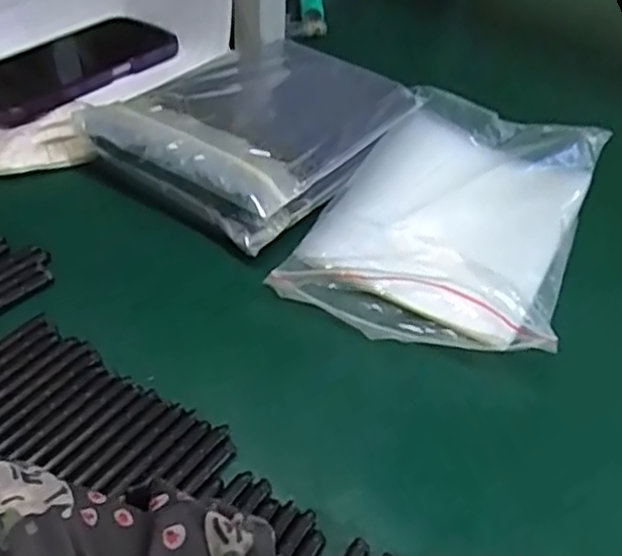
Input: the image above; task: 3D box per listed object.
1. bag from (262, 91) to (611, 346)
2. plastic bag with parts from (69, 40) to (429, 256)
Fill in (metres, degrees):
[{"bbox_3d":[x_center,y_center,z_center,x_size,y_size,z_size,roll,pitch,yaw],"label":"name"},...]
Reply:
[{"bbox_3d":[0.090,-0.047,0.458,0.143,0.041,0.231,19,44,16],"label":"bag"},{"bbox_3d":[-0.035,-0.107,0.500,0.151,0.041,0.191,28,48,24],"label":"plastic bag with parts"}]

